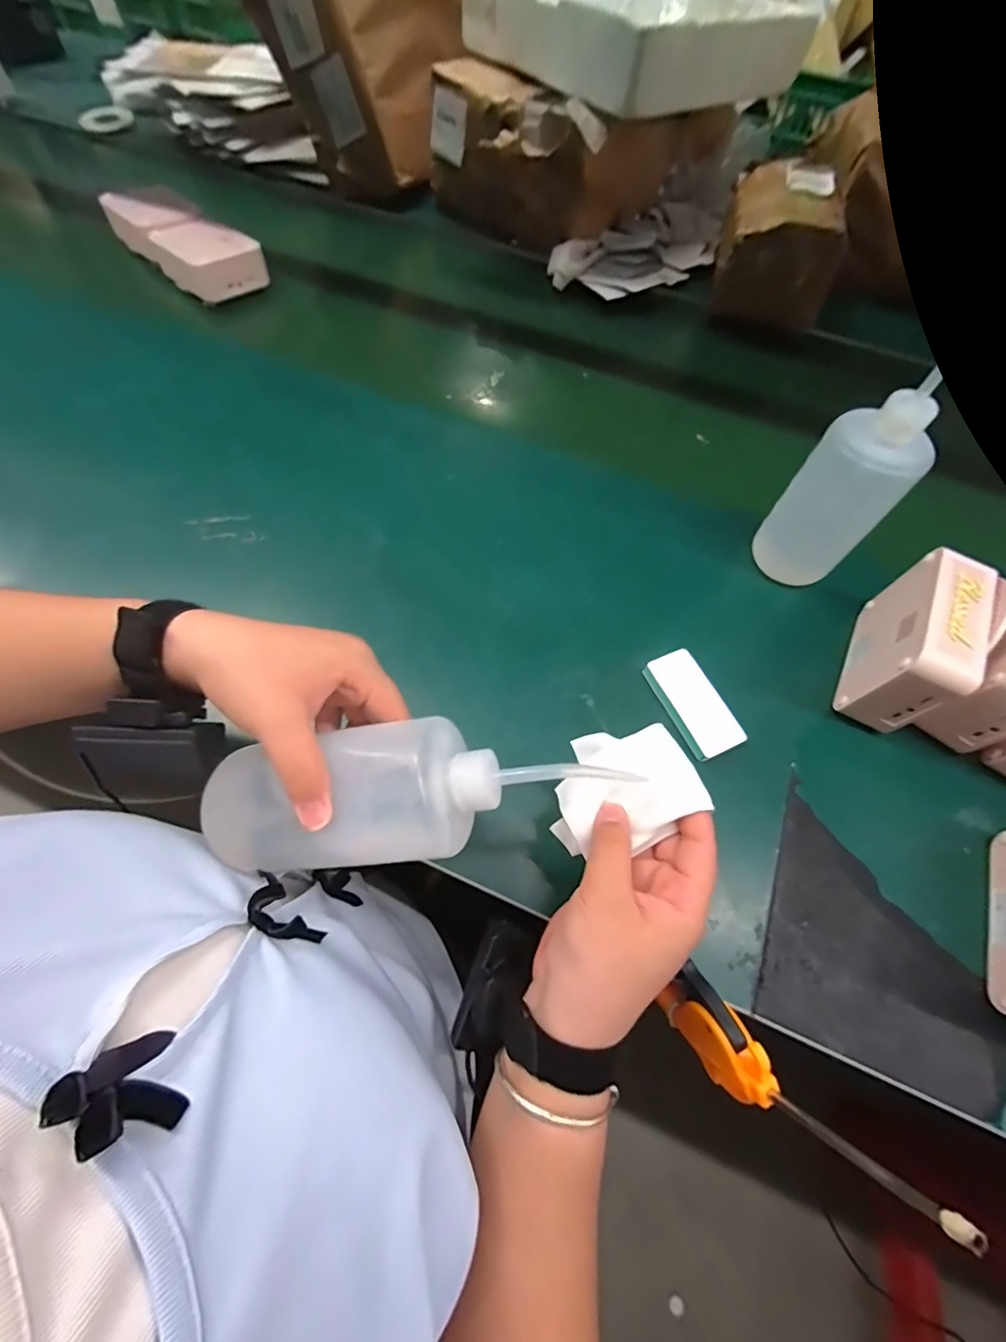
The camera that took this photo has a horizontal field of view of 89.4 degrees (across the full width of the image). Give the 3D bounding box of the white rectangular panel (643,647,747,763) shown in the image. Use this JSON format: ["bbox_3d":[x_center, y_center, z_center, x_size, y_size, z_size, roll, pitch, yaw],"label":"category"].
[{"bbox_3d":[0.160,0.028,0.430,0.044,0.019,0.091,-21,65,-13],"label":"white rectangular panel"}]

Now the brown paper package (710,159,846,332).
[{"bbox_3d":[0.372,-0.581,0.688,0.138,0.102,0.183,15,63,5],"label":"brown paper package"}]

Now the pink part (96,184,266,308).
[{"bbox_3d":[-0.443,-0.597,0.705,0.256,0.048,0.098,39,67,17],"label":"pink part"}]

